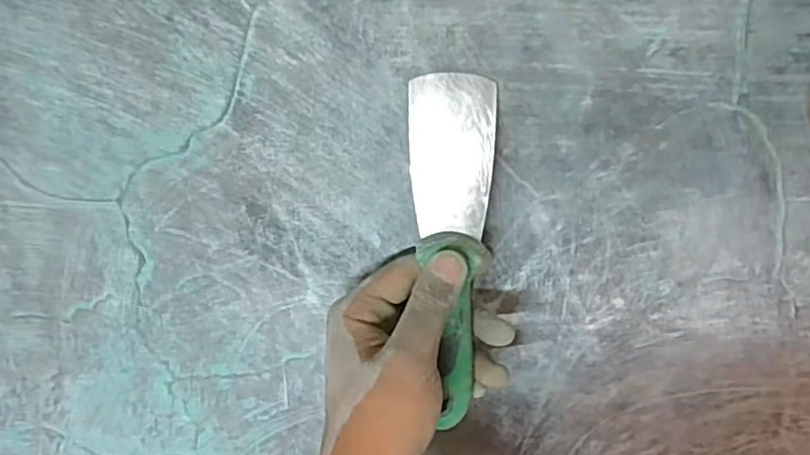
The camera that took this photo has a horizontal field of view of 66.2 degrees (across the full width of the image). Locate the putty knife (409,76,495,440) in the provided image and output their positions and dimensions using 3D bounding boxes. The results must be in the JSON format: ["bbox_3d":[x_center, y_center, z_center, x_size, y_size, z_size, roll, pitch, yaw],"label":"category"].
[{"bbox_3d":[0.025,0.017,0.304,0.039,0.176,0.011,-2,14,3],"label":"putty knife"}]

